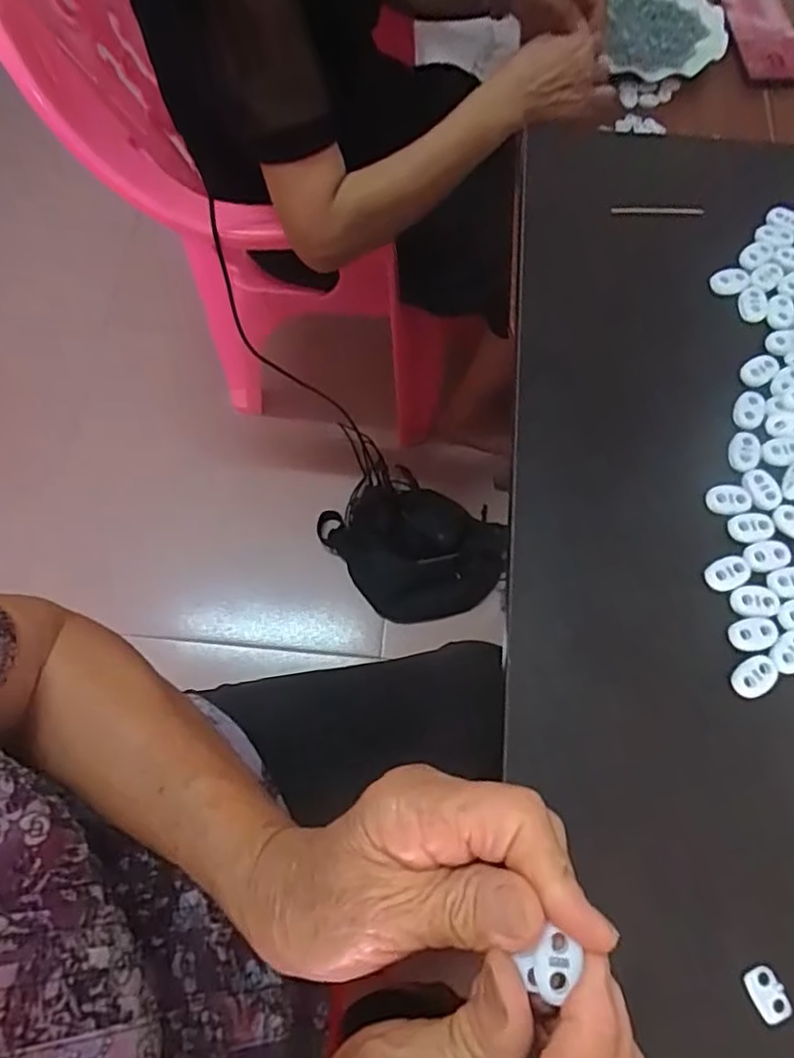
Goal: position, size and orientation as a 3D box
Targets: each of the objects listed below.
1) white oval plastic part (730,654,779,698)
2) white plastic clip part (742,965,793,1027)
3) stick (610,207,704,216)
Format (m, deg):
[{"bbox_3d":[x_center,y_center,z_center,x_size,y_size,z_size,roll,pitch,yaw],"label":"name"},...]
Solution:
[{"bbox_3d":[0.168,0.069,0.308,0.023,0.004,0.016,-34,72,-11],"label":"white oval plastic part"},{"bbox_3d":[0.150,0.188,0.266,0.014,0.004,0.019,-24,70,-8],"label":"white plastic clip part"},{"bbox_3d":[0.163,-0.199,0.412,0.056,0.004,0.004,2,69,2],"label":"stick"}]

